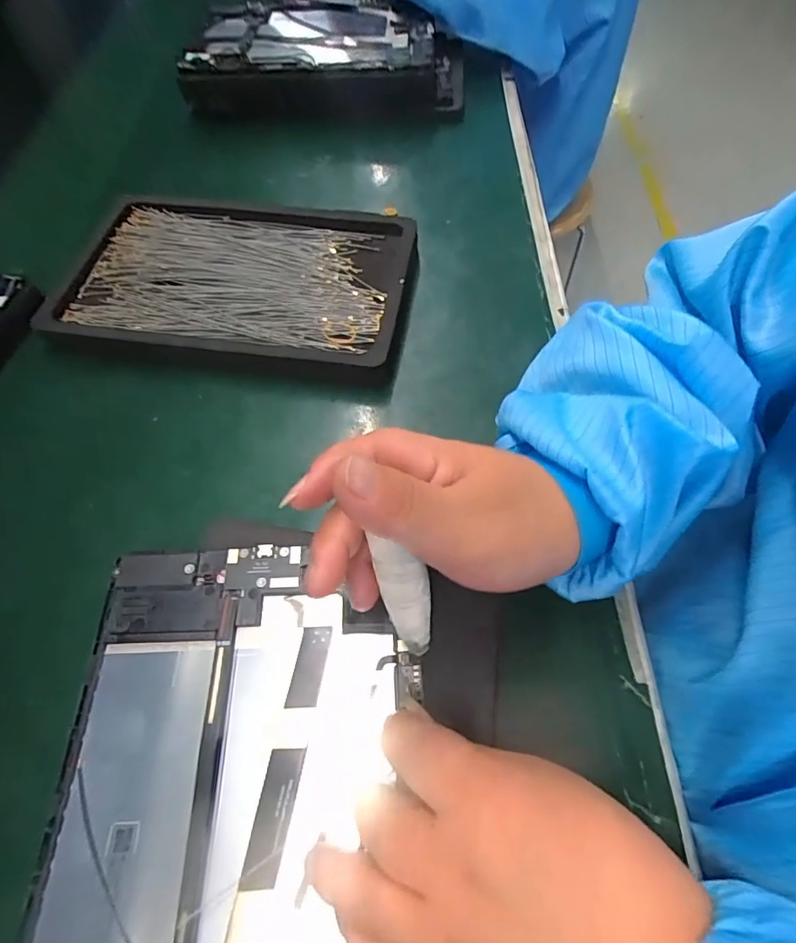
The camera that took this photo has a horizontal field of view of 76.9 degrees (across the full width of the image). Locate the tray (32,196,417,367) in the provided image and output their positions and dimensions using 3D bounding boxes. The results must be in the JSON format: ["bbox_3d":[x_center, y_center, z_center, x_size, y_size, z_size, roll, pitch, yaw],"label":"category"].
[{"bbox_3d":[-0.120,-0.144,0.366,0.254,0.024,0.152,6,60,5],"label":"tray"}]

